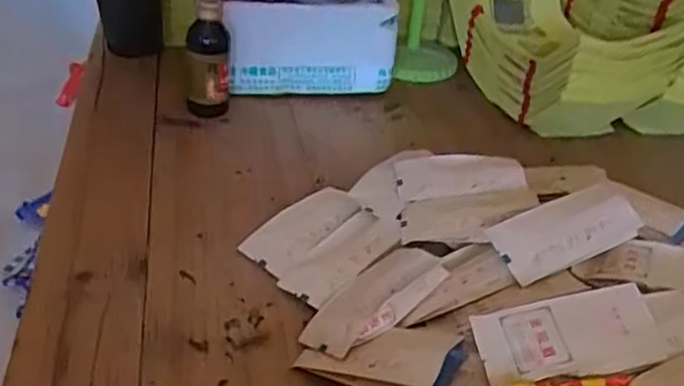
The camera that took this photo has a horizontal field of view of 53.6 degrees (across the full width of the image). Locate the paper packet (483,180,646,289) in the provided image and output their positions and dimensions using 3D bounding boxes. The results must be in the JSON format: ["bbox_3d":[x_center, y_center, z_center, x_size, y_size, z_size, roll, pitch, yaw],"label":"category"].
[{"bbox_3d":[0.168,0.028,0.504,0.106,0.011,0.052,-20,61,-10],"label":"paper packet"}]

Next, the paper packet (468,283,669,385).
[{"bbox_3d":[0.141,0.089,0.419,0.108,0.012,0.053,-12,52,-1],"label":"paper packet"}]

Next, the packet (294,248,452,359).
[{"bbox_3d":[0.023,0.074,0.480,0.107,0.013,0.056,-38,34,-26],"label":"packet"}]

